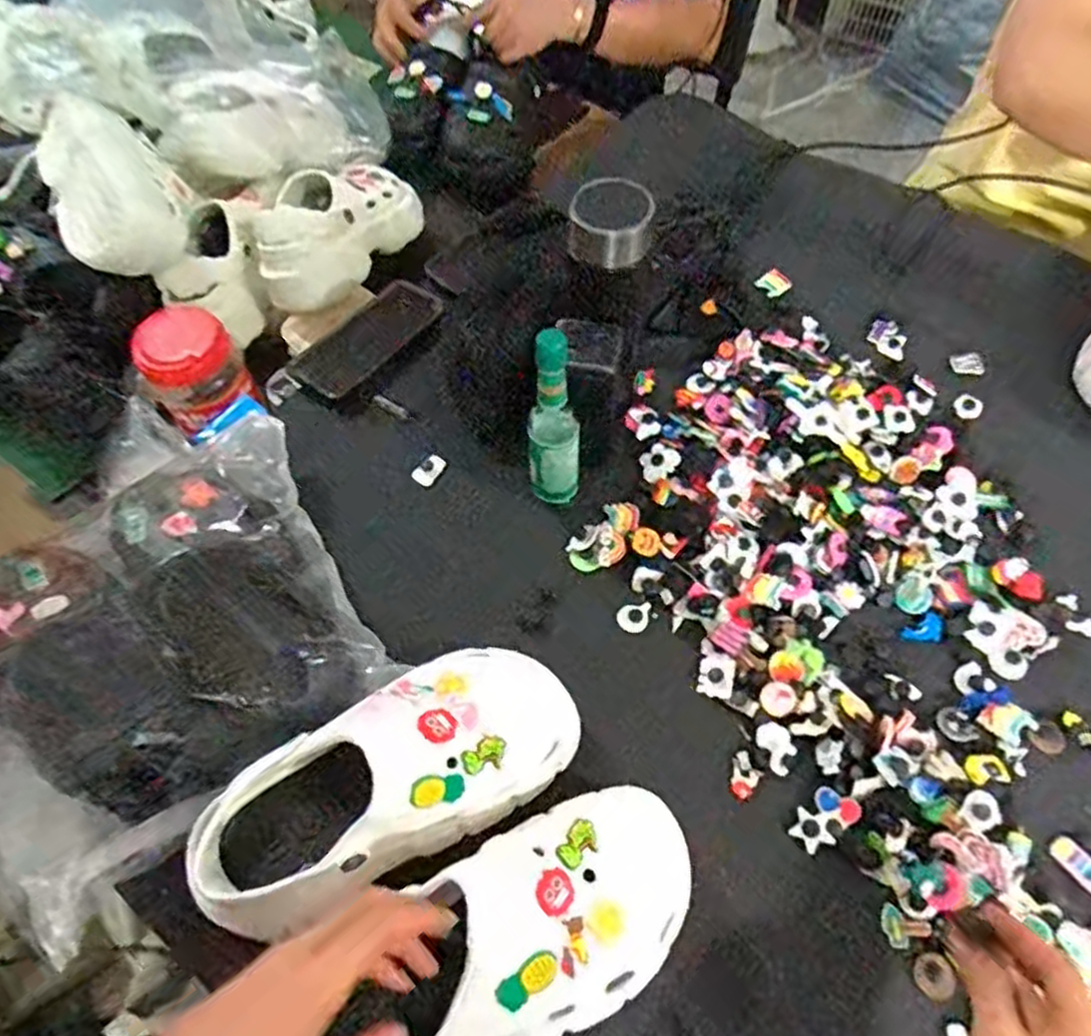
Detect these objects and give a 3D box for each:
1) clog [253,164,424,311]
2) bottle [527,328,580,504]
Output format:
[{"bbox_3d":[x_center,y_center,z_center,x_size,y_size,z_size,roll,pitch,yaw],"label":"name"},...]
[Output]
[{"bbox_3d":[-0.238,-0.335,0.840,0.124,0.095,0.238,23,47,15],"label":"clog"},{"bbox_3d":[0.007,-0.063,0.559,0.036,0.192,0.033,2,60,4],"label":"bottle"}]

